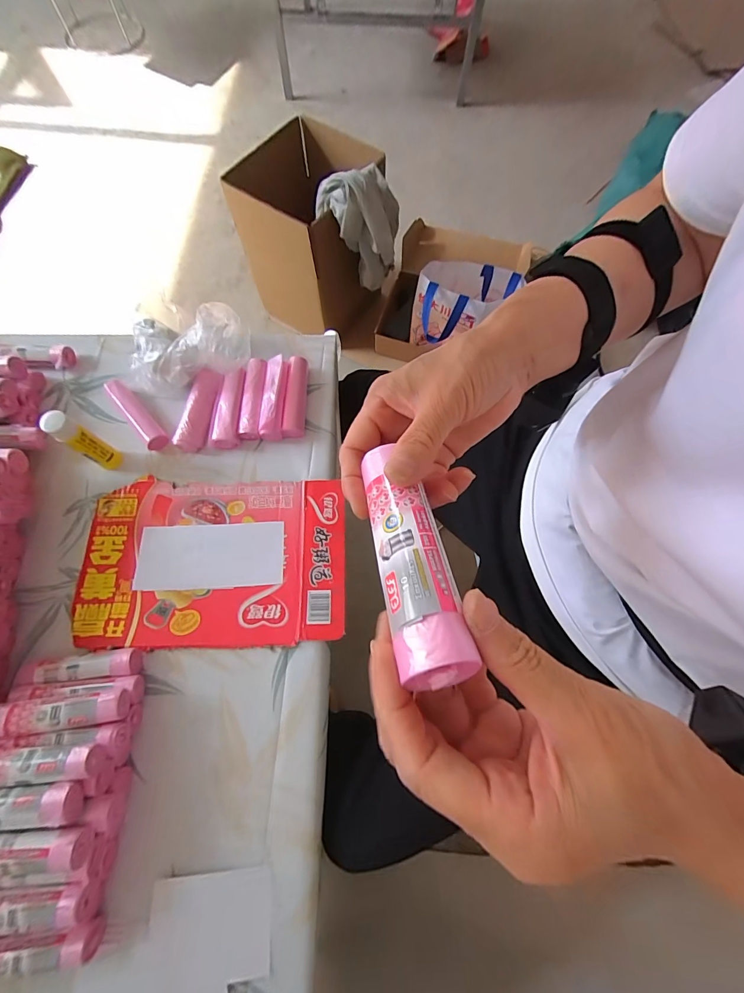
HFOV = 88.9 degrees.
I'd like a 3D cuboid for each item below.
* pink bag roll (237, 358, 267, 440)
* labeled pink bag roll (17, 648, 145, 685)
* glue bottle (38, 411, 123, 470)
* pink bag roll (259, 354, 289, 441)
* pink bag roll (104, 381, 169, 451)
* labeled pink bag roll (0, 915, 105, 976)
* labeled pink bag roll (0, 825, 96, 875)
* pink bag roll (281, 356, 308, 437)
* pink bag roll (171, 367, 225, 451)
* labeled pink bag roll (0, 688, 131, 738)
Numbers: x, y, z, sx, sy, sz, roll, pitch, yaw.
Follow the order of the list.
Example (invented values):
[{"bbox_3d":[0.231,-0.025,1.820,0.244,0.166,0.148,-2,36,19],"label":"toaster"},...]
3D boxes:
[{"bbox_3d":[-0.166,-0.137,0.536,0.035,0.029,0.118,-2,70,-2],"label":"pink bag roll"},{"bbox_3d":[-0.317,0.184,0.412,0.119,0.023,0.026,-5,70,-3],"label":"labeled pink bag roll"},{"bbox_3d":[-0.353,-0.066,0.467,0.023,0.103,0.029,28,72,9],"label":"glue bottle"},{"bbox_3d":[-0.134,-0.137,0.526,0.032,0.042,0.115,1,70,-1],"label":"pink bag roll"},{"bbox_3d":[-0.324,-0.112,0.524,0.028,0.033,0.116,-40,75,-14],"label":"pink bag roll"},{"bbox_3d":[-0.297,0.390,0.327,0.117,0.026,0.025,-6,70,-3],"label":"labeled pink bag roll"},{"bbox_3d":[-0.306,0.299,0.319,0.122,0.022,0.029,-3,71,-1],"label":"labeled pink bag roll"},{"bbox_3d":[-0.107,-0.142,0.543,0.027,0.032,0.117,3,70,0],"label":"pink bag roll"},{"bbox_3d":[-0.236,-0.121,0.528,0.035,0.034,0.119,8,70,2],"label":"pink bag roll"},{"bbox_3d":[-0.306,0.210,0.369,0.119,0.027,0.029,-7,71,-2],"label":"labeled pink bag roll"}]

